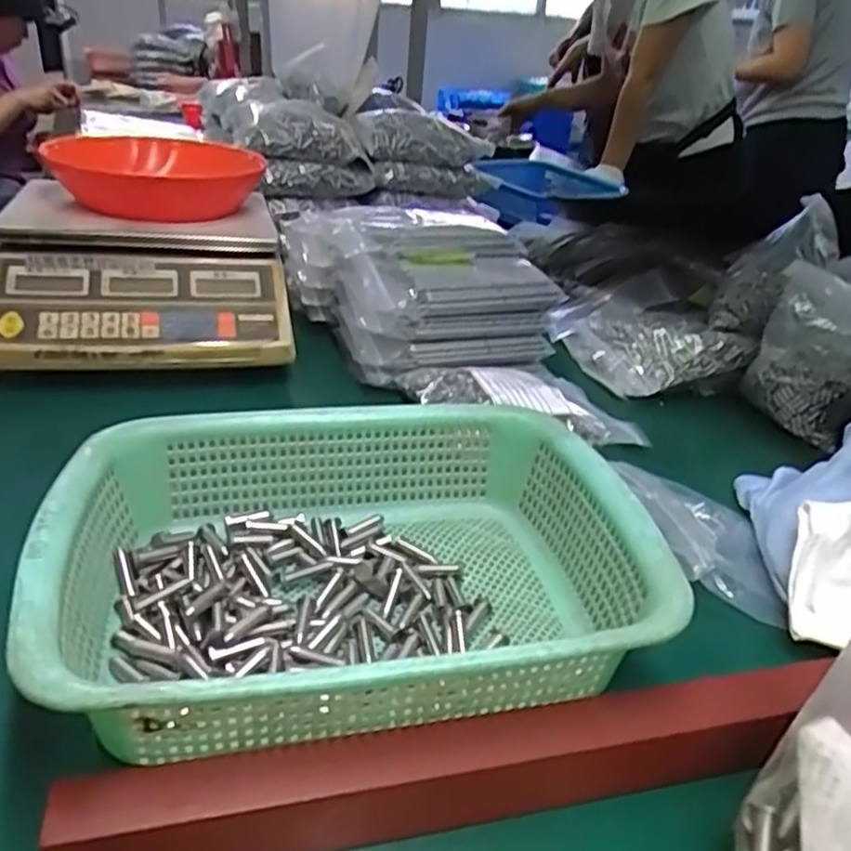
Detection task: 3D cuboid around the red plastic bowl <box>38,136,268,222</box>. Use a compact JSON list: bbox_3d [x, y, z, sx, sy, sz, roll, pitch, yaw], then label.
[{"bbox_3d":[-0.274,-0.261,0.753,0.192,0.060,0.222,1,30,-6],"label":"red plastic bowl"}]

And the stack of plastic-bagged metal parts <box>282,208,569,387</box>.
[{"bbox_3d":[-0.018,-0.158,0.757,0.209,0.108,0.253,-11,33,-25],"label":"stack of plastic-bagged metal parts"}]

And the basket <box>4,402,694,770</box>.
[{"bbox_3d":[-0.038,0.072,0.383,0.285,0.084,0.215,-4,31,-14],"label":"basket"}]

